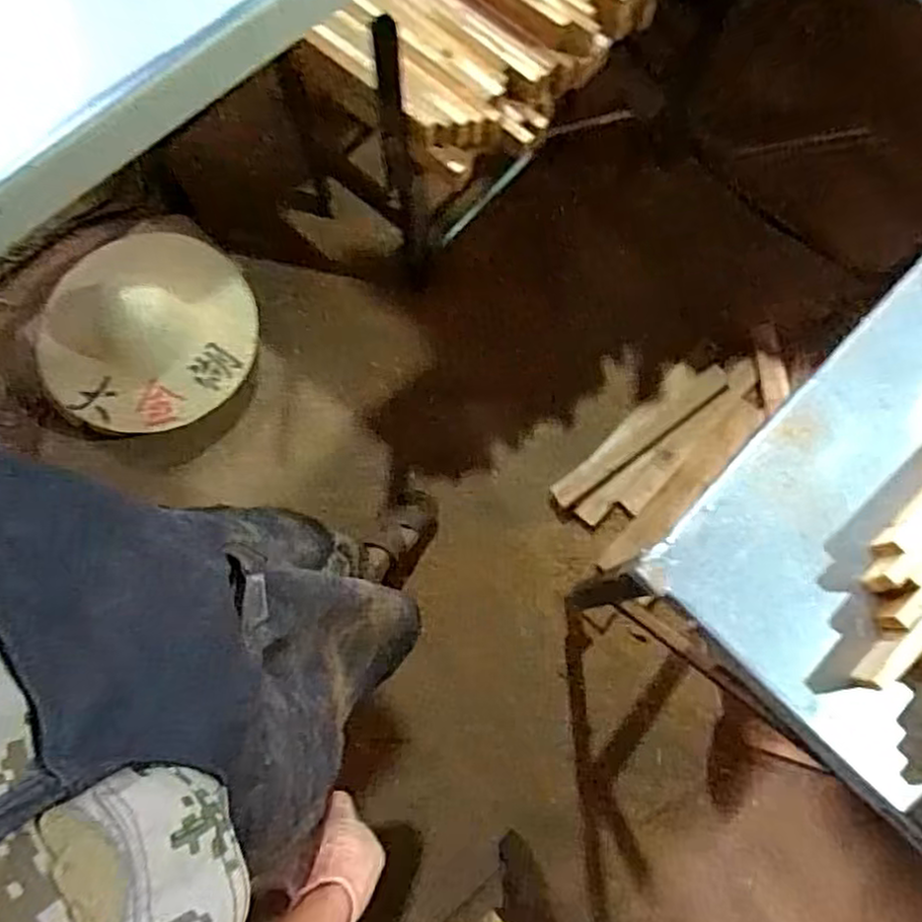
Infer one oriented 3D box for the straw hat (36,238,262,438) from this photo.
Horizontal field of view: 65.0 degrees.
[{"bbox_3d":[-0.631,-0.257,1.470,0.439,0.146,0.355,-39,81,-10],"label":"straw hat"}]

